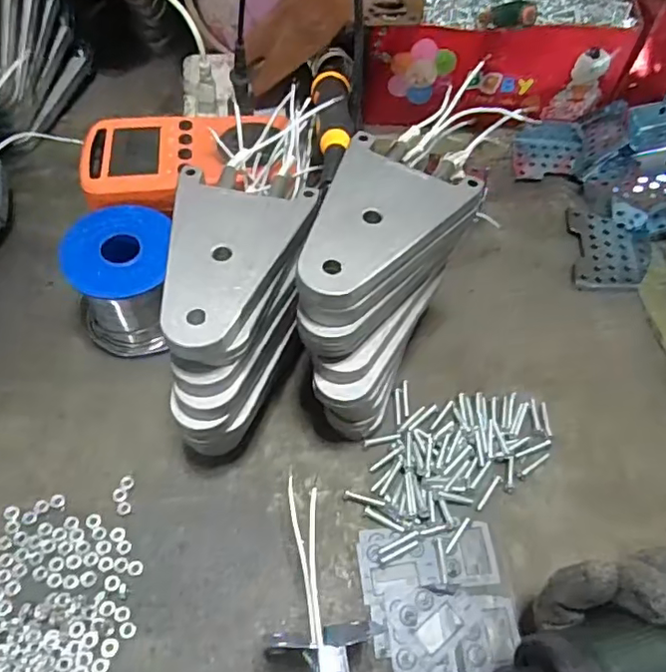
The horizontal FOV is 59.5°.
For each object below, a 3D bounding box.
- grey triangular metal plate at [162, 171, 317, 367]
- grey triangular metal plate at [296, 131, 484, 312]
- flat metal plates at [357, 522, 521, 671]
[{"bbox_3d":[-0.051,-0.035,0.263,0.064,0.008,0.100,12,57,3],"label":"grey triangular metal plate"},{"bbox_3d":[0.019,-0.050,0.266,0.066,0.010,0.100,27,59,12],"label":"grey triangular metal plate"},{"bbox_3d":[0.050,0.126,0.282,0.069,0.004,0.067,-2,58,-6],"label":"flat metal plates"}]

